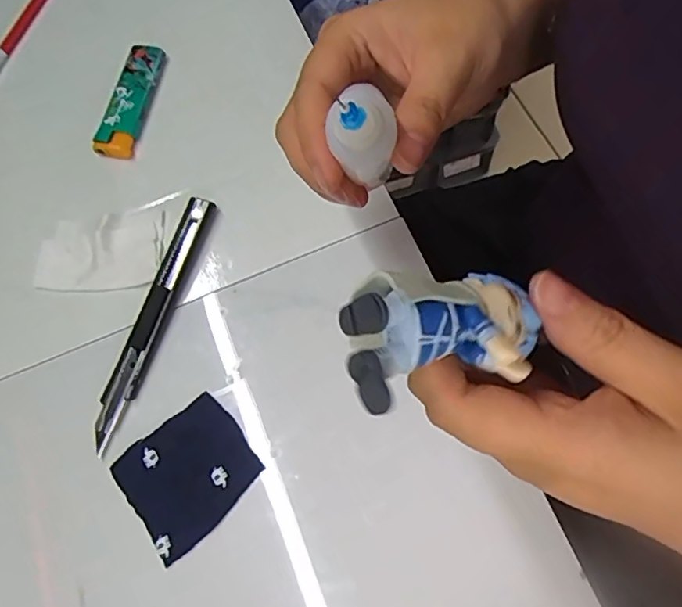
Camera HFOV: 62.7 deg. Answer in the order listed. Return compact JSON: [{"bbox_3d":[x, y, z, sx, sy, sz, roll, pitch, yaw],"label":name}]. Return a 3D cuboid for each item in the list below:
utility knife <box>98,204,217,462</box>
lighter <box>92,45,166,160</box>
[{"bbox_3d":[-0.100,0.006,0.297,0.016,0.012,0.141,15,72,10],"label":"utility knife"},{"bbox_3d":[-0.131,-0.126,0.347,0.021,0.015,0.079,9,71,8],"label":"lighter"}]

